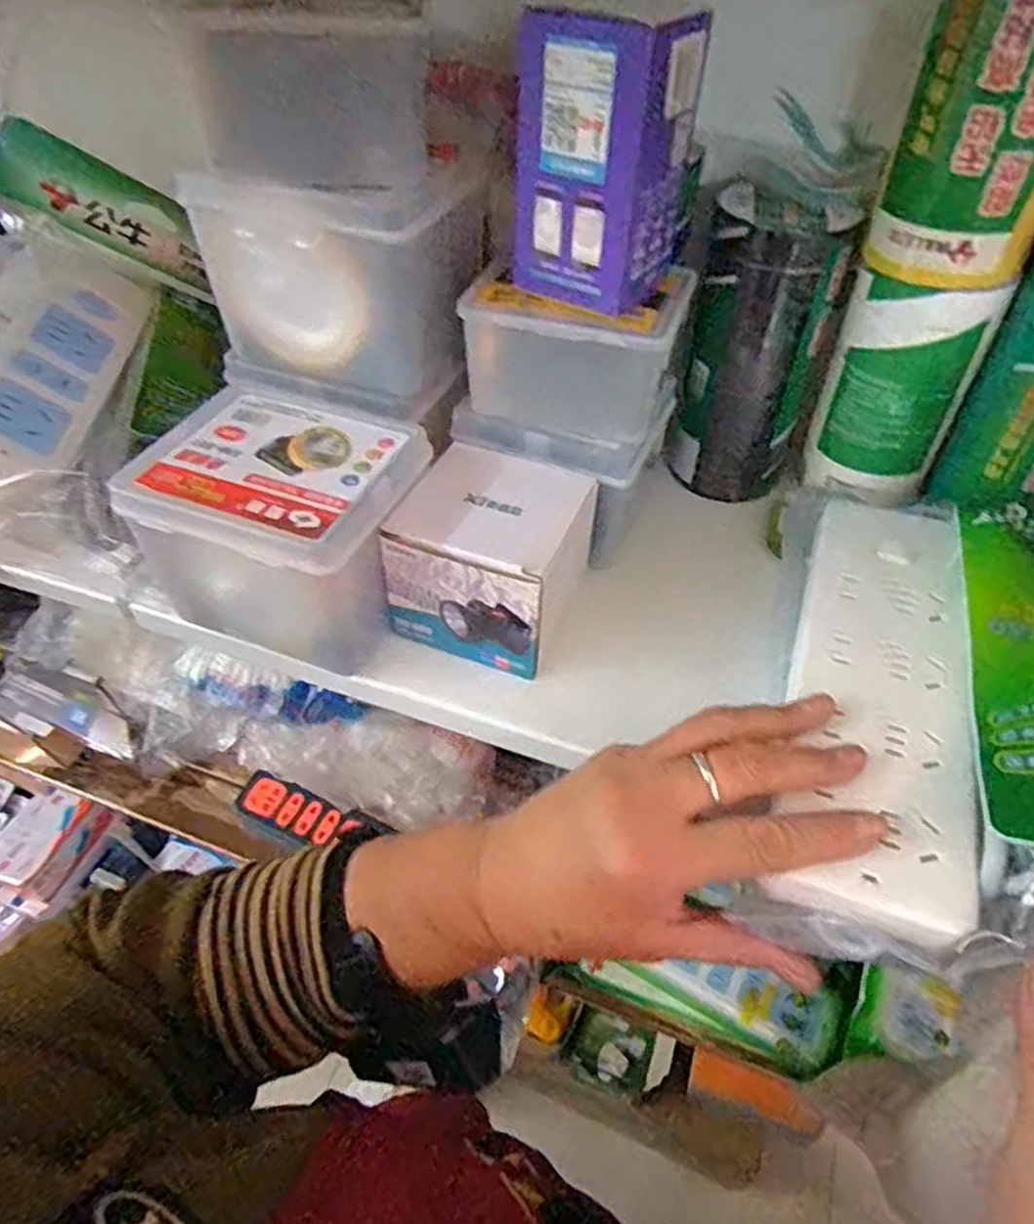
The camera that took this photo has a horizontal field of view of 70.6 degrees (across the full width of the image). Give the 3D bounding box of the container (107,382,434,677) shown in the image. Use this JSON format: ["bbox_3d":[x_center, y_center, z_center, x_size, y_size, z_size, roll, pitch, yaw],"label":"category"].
[{"bbox_3d":[-0.112,-0.042,0.363,0.118,0.086,0.105,17,53,16],"label":"container"}]

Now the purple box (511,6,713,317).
[{"bbox_3d":[0.040,-0.192,0.310,0.057,0.098,0.062,30,57,25],"label":"purple box"}]

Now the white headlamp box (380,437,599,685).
[{"bbox_3d":[-0.009,-0.028,0.366,0.084,0.071,0.085,15,52,15],"label":"white headlamp box"}]

